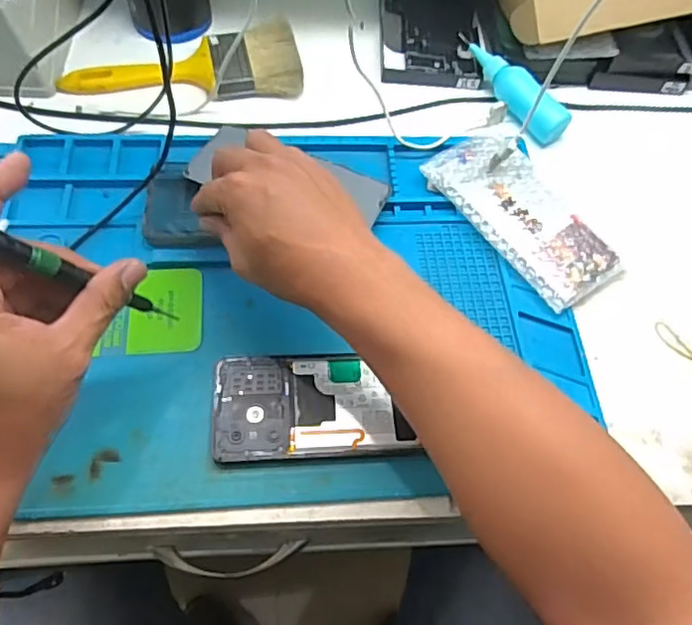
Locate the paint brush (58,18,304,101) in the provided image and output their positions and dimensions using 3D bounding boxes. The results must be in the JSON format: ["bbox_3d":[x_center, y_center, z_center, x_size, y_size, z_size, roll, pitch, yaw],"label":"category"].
[{"bbox_3d":[-0.152,-0.229,0.562,0.216,0.023,0.078,-10,63,-9],"label":"paint brush"}]

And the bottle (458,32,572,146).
[{"bbox_3d":[0.155,-0.221,0.575,0.033,0.030,0.140,-28,67,-18],"label":"bottle"}]

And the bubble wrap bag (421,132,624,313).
[{"bbox_3d":[0.147,-0.084,0.503,0.095,0.016,0.174,-24,67,-13],"label":"bubble wrap bag"}]

